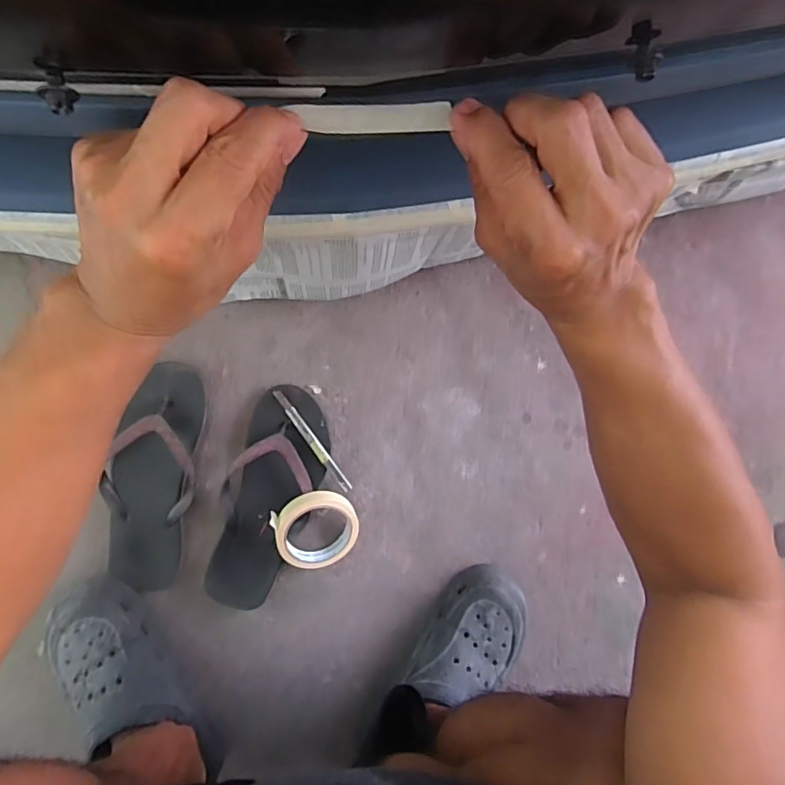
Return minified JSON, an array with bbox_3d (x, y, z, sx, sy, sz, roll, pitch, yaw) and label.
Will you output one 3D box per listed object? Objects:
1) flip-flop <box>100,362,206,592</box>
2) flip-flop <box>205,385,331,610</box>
[{"bbox_3d":[-0.284,0.101,0.595,0.107,0.048,0.271,13,92,-6],"label":"flip-flop"},{"bbox_3d":[-0.149,0.127,0.609,0.099,0.048,0.263,19,91,-7],"label":"flip-flop"}]

